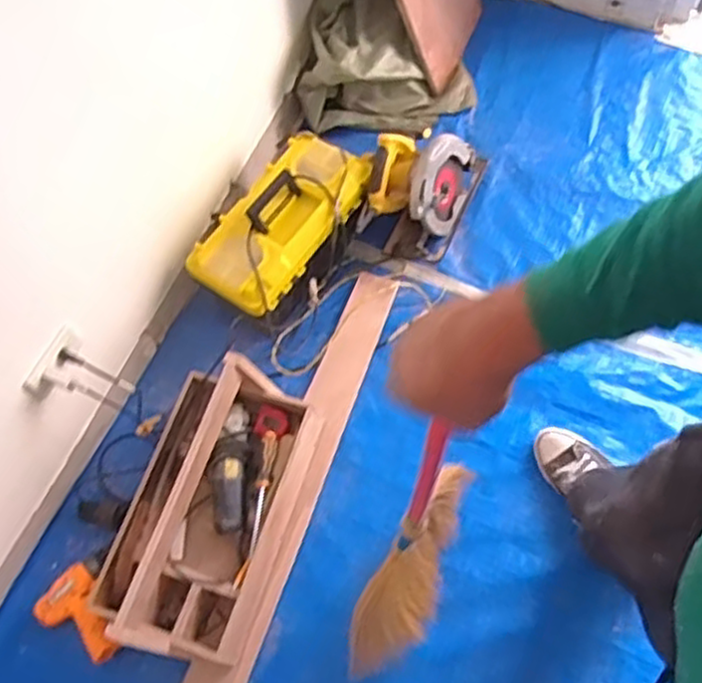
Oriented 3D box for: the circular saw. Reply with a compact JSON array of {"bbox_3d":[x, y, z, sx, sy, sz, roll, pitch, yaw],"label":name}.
[{"bbox_3d":[0.155,-0.340,1.596,0.192,0.180,0.274,20,70,15],"label":"circular saw"}]

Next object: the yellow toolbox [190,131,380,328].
[{"bbox_3d":[-0.136,-0.234,1.550,0.212,0.184,0.406,29,72,18],"label":"yellow toolbox"}]

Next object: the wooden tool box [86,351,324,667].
[{"bbox_3d":[-0.259,0.291,1.330,0.286,0.178,0.494,15,68,13],"label":"wooden tool box"}]

